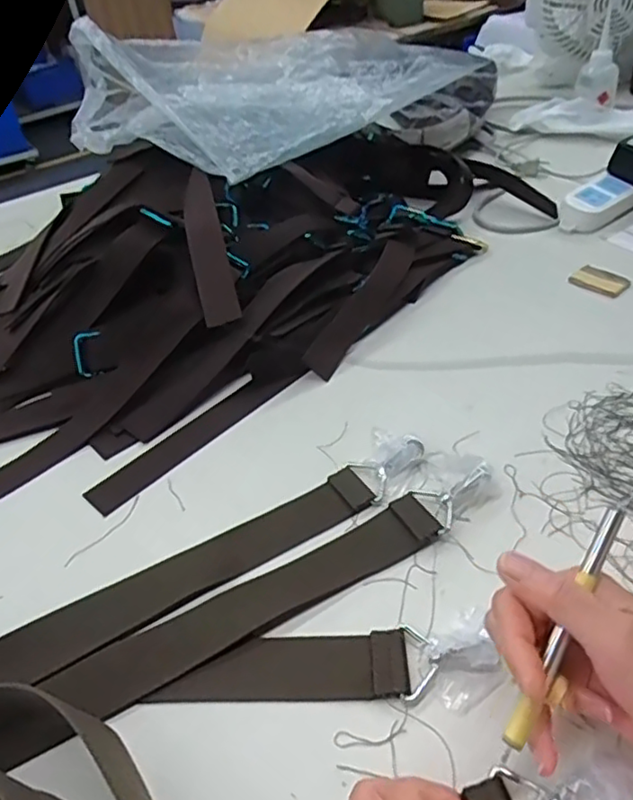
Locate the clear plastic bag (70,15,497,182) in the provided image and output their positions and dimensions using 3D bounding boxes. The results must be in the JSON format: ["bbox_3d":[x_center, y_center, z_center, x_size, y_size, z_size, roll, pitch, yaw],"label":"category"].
[{"bbox_3d":[-0.047,-0.447,0.890,0.572,0.156,0.420,-37,49,-29],"label":"clear plastic bag"}]

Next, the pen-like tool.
[{"bbox_3d":[0.119,0.106,0.295,0.010,0.015,0.122,24,78,30],"label":"pen-like tool"}]

